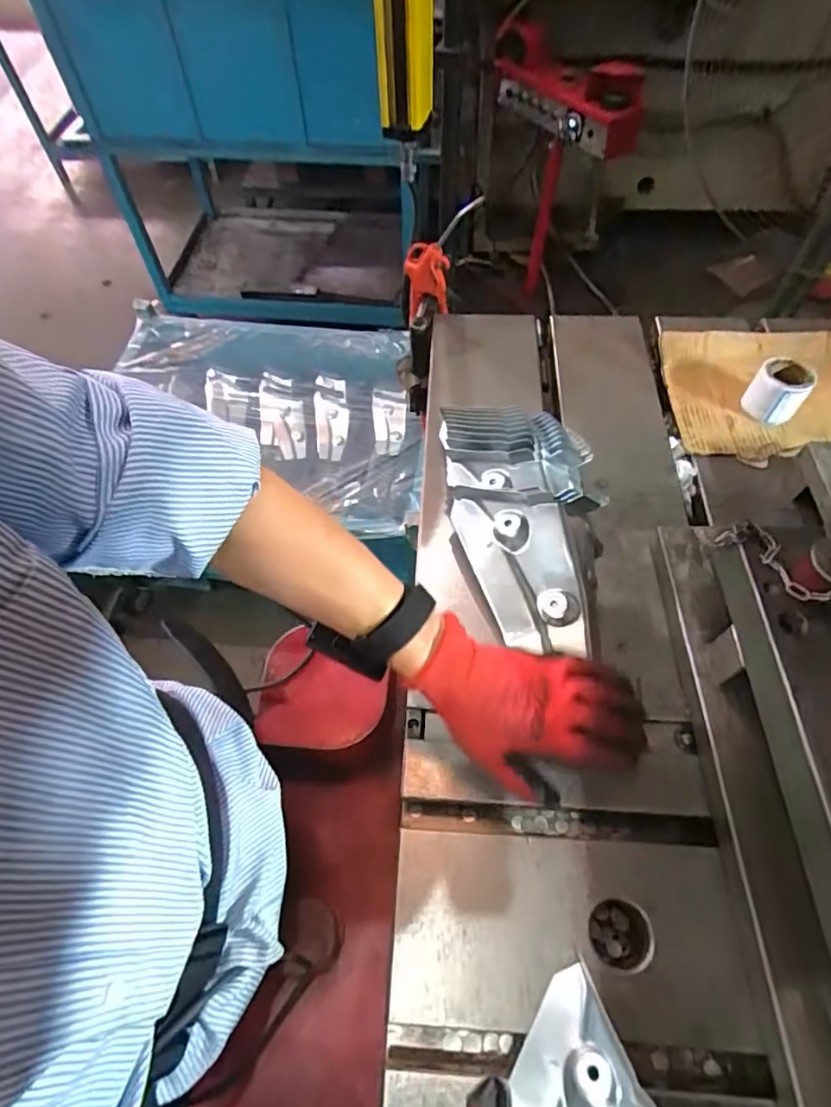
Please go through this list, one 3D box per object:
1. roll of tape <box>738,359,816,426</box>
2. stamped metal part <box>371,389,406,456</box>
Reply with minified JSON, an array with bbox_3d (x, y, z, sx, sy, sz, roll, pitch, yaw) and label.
[{"bbox_3d":[0.442,-0.198,0.677,0.060,0.056,0.058,35,64,21],"label":"roll of tape"},{"bbox_3d":[-0.074,-0.400,1.623,0.101,0.074,0.243,-4,57,-1],"label":"stamped metal part"}]

